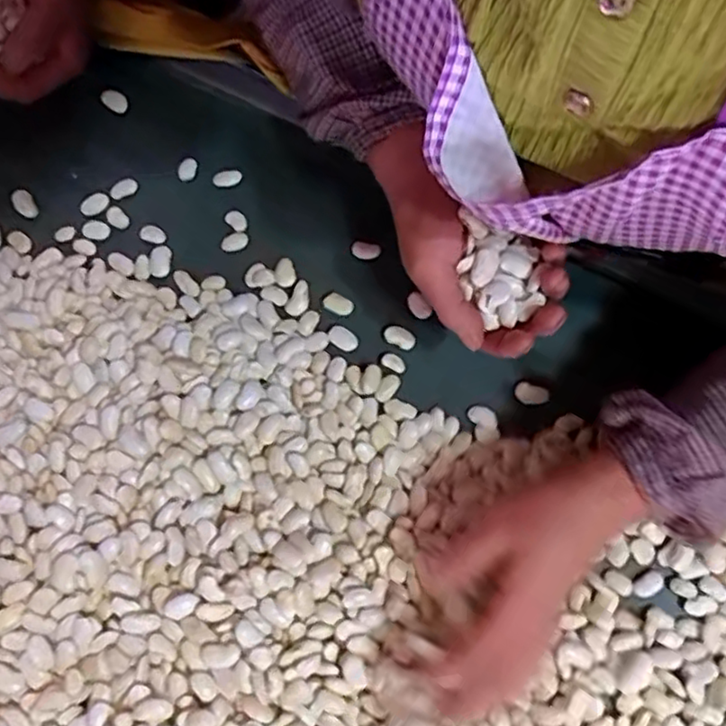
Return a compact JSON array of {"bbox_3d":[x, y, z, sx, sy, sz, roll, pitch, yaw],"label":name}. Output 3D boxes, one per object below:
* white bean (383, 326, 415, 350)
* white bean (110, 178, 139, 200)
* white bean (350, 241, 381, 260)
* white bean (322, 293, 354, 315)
[{"bbox_3d":[0.025,-0.018,0.454,0.021,0.004,0.013,24,80,6],"label":"white bean"},{"bbox_3d":[-0.171,-0.125,0.477,0.020,0.004,0.011,-29,79,-5],"label":"white bean"},{"bbox_3d":[0.002,-0.079,0.465,0.020,0.004,0.012,8,79,3],"label":"white bean"},{"bbox_3d":[-0.017,-0.040,0.457,0.020,0.004,0.013,34,81,7],"label":"white bean"}]

